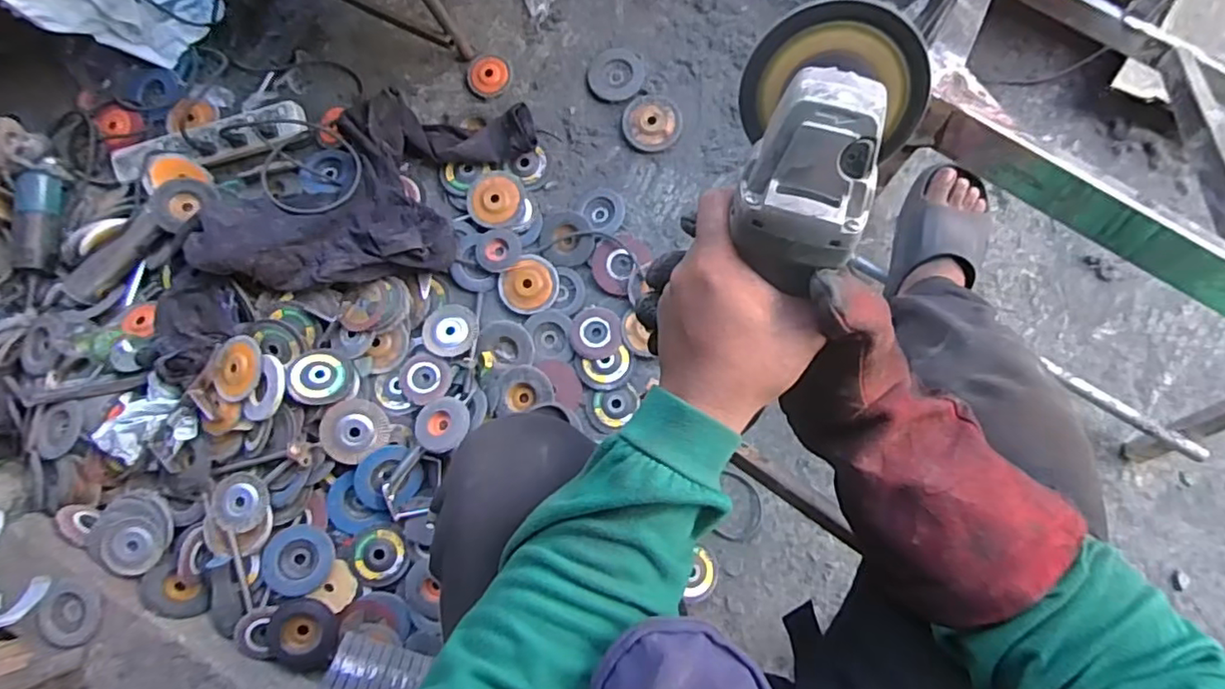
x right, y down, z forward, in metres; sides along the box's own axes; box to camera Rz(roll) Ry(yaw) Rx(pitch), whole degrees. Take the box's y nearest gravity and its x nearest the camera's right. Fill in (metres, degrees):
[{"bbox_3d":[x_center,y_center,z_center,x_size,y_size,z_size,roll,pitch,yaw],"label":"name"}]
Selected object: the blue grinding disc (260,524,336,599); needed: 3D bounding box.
[{"bbox_3d":[-0.461,0.318,0.885,0.094,0.014,0.096,3,79,-17],"label":"blue grinding disc"}]

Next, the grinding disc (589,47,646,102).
[{"bbox_3d":[0.008,-0.463,1.031,0.093,0.009,0.096,1,84,4],"label":"grinding disc"}]

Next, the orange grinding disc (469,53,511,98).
[{"bbox_3d":[-0.213,-0.467,1.035,0.073,0.018,0.081,-10,83,3],"label":"orange grinding disc"}]

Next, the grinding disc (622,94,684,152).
[{"bbox_3d":[0.066,-0.372,1.004,0.099,0.016,0.095,0,84,4],"label":"grinding disc"}]

